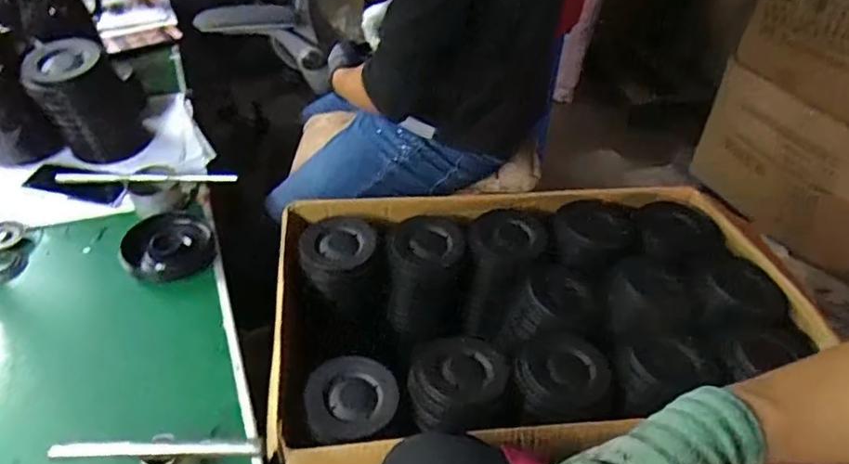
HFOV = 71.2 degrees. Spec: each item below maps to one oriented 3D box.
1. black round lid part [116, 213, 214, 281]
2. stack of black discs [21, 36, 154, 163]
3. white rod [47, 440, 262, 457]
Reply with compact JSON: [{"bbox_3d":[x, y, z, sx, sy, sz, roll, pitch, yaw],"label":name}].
[{"bbox_3d":[-0.363,0.020,0.842,0.119,0.021,0.115,0,43,0],"label":"black round lid part"},{"bbox_3d":[-0.540,-0.217,0.959,0.129,0.174,0.117,-15,46,-16],"label":"stack of black discs"},{"bbox_3d":[-0.262,0.212,0.580,0.197,0.010,0.014,-1,43,-2],"label":"white rod"}]

